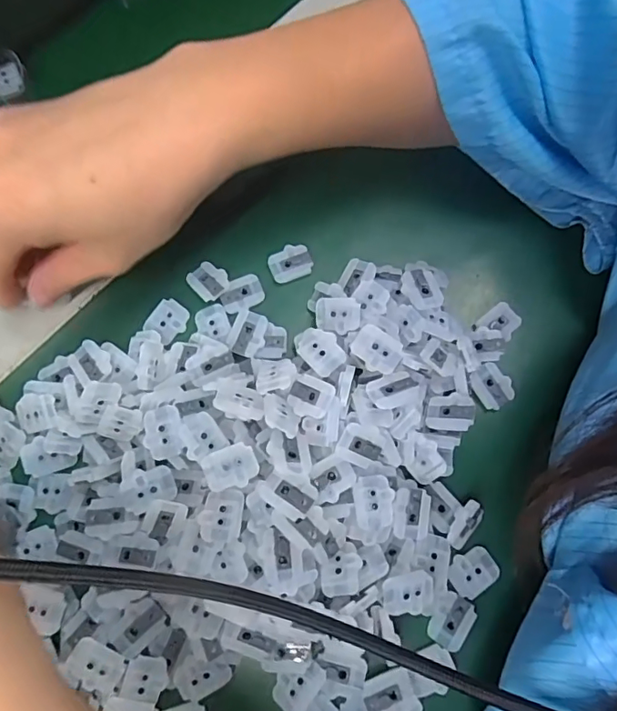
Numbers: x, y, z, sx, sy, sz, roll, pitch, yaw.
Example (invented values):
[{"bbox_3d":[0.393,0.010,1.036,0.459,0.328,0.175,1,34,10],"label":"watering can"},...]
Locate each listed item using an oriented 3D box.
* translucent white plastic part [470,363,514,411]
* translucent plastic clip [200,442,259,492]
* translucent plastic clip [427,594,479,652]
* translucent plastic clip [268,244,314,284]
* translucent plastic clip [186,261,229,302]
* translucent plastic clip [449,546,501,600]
[{"bbox_3d":[0.089,0.014,0.247,0.017,0.004,0.021,-32,79,-9],"label":"translucent white plastic part"},{"bbox_3d":[-0.032,0.046,0.209,0.021,0.004,0.017,-19,77,-6],"label":"translucent plastic clip"},{"bbox_3d":[0.063,0.116,0.221,0.015,0.004,0.022,37,78,8],"label":"translucent plastic clip"},{"bbox_3d":[-0.009,-0.047,0.261,0.021,0.004,0.017,-21,77,-7],"label":"translucent plastic clip"},{"bbox_3d":[-0.050,-0.038,0.256,0.017,0.004,0.021,-43,81,-11],"label":"translucent plastic clip"},{"bbox_3d":[0.073,0.096,0.227,0.022,0.004,0.017,-34,79,-9],"label":"translucent plastic clip"}]

